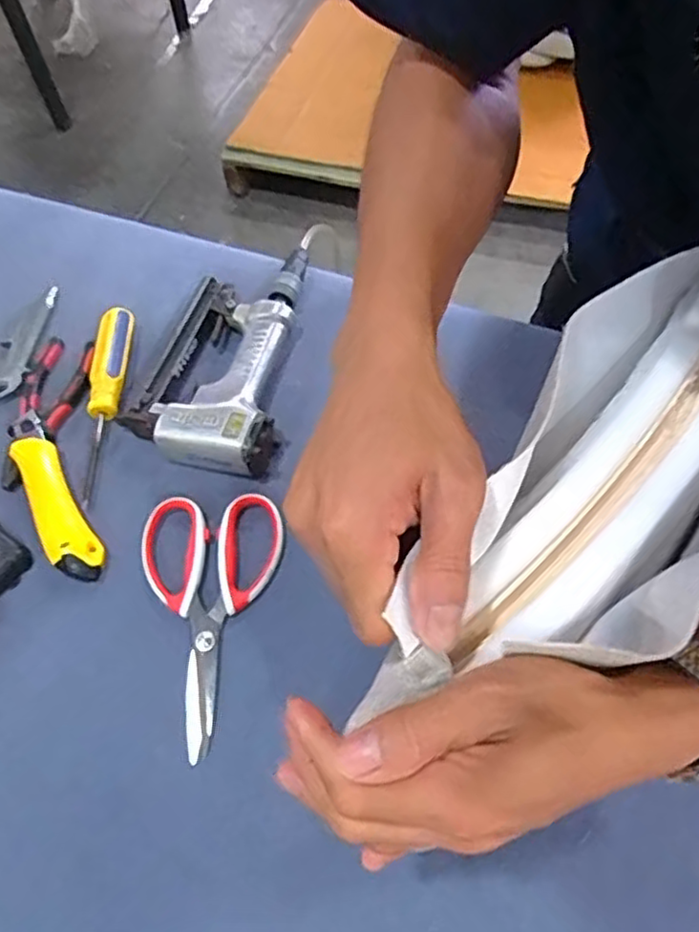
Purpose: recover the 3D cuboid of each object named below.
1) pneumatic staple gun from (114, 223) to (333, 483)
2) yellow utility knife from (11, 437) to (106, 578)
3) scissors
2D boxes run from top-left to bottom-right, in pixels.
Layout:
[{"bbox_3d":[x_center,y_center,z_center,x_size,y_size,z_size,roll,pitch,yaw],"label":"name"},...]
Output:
[{"bbox_3d":[-0.102,-0.127,0.615,0.135,0.041,0.283,10,60,9],"label":"pneumatic staple gun"},{"bbox_3d":[-0.234,0.032,0.538,0.037,0.016,0.139,-30,62,-14],"label":"yellow utility knife"},{"bbox_3d":[-0.104,0.108,0.494,0.104,0.010,0.189,-3,59,2],"label":"scissors"}]

